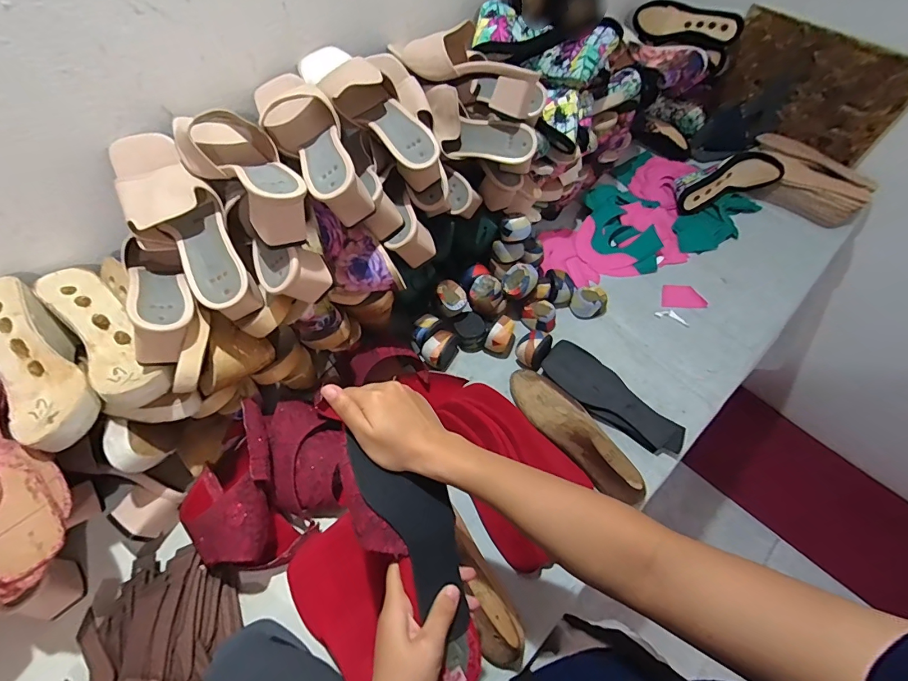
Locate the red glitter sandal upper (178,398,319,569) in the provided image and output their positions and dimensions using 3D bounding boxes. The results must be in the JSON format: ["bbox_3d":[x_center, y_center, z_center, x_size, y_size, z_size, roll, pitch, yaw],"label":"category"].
[{"bbox_3d":[-0.263,0.188,0.522,0.126,0.104,0.177,-29,61,-19],"label":"red glitter sandal upper"}]

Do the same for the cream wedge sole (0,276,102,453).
[{"bbox_3d":[-0.457,0.030,0.463,0.085,0.063,0.225,-37,64,-23],"label":"cream wedge sole"}]

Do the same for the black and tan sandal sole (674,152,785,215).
[{"bbox_3d":[0.586,-0.352,0.920,0.246,0.076,0.093,-18,58,-13],"label":"black and tan sandal sole"}]

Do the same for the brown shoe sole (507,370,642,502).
[{"bbox_3d":[0.173,0.116,0.600,0.071,0.069,0.231,-35,63,-22],"label":"brown shoe sole"}]

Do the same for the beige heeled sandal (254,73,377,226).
[{"bbox_3d":[-0.173,-0.238,0.519,0.089,0.078,0.236,-22,59,-15],"label":"beige heeled sandal"}]

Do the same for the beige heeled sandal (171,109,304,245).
[{"bbox_3d":[-0.237,-0.194,0.471,0.092,0.073,0.218,-31,62,-20],"label":"beige heeled sandal"}]

